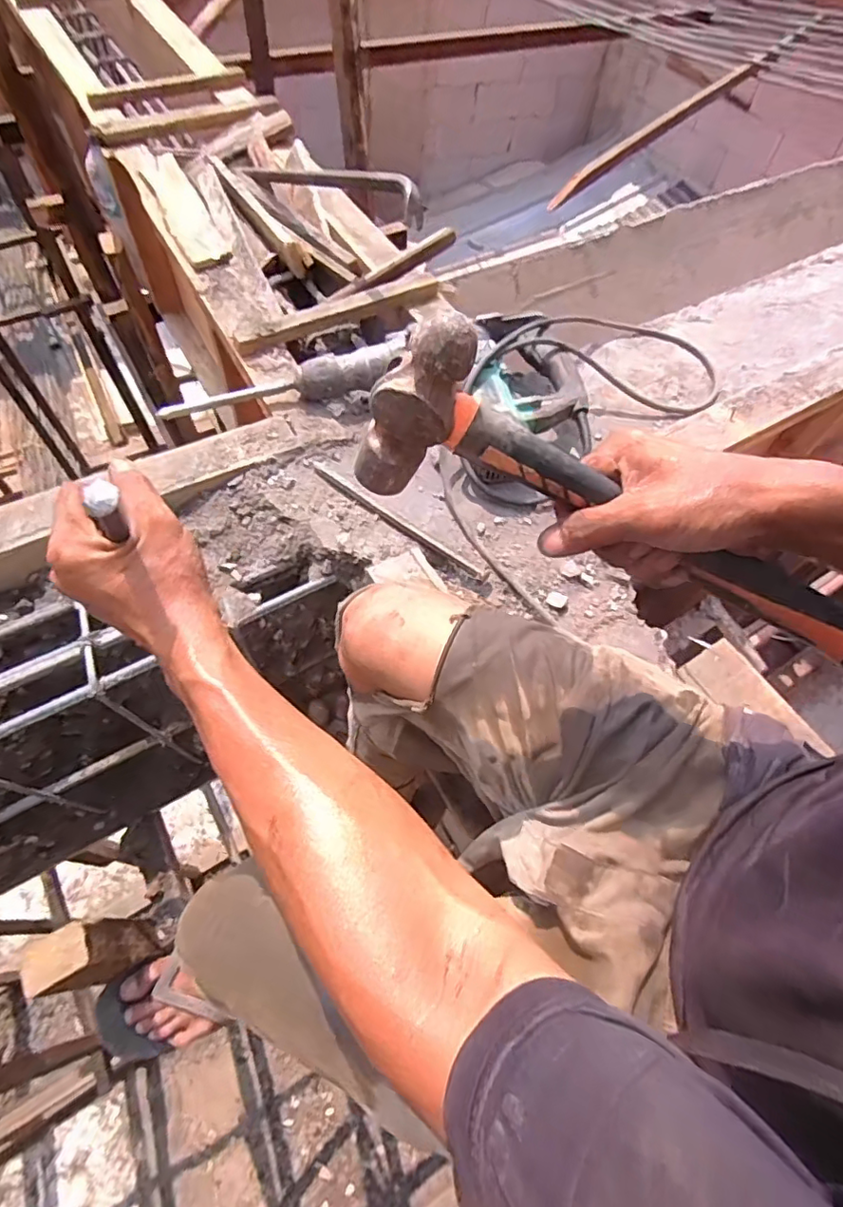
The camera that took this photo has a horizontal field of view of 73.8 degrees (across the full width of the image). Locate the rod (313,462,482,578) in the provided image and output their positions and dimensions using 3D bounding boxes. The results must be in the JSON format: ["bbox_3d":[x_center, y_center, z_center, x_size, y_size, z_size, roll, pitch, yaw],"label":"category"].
[{"bbox_3d":[-0.035,-0.105,0.686,0.262,0.012,0.012,36,65,15],"label":"rod"}]

